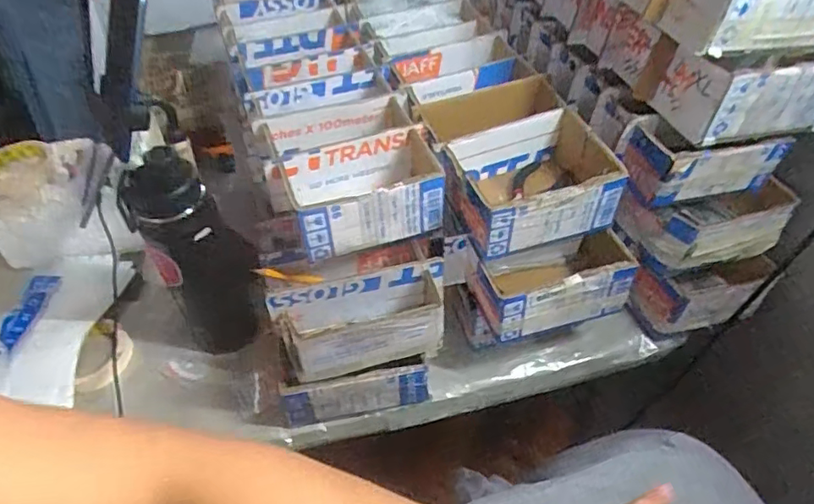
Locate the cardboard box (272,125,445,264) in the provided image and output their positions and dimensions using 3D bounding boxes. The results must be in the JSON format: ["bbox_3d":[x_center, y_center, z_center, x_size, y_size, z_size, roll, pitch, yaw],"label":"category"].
[{"bbox_3d":[-0.038,-0.064,0.596,0.174,0.072,0.101,-16,49,-13],"label":"cardboard box"}]

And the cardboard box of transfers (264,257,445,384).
[{"bbox_3d":[-0.043,0.071,0.573,0.174,0.076,0.067,-9,46,-8],"label":"cardboard box of transfers"}]

